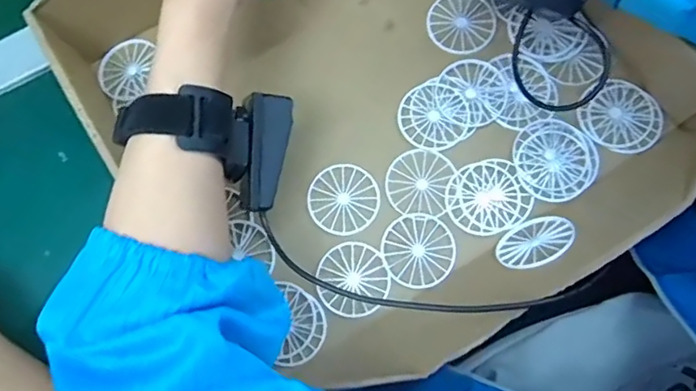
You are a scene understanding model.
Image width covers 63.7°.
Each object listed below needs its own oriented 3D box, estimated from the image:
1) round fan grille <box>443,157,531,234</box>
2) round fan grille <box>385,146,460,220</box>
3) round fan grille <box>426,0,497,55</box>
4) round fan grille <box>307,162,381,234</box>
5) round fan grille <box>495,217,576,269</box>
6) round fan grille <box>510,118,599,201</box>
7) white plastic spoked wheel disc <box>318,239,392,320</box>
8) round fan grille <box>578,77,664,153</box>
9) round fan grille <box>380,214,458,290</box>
[{"bbox_3d":[0.096,0.001,0.387,0.055,0.004,0.049,-22,78,-3],"label":"round fan grille"},{"bbox_3d":[0.050,-0.010,0.397,0.044,0.004,0.048,0,78,1],"label":"round fan grille"},{"bbox_3d":[0.085,-0.129,0.422,0.049,0.008,0.047,0,78,1],"label":"round fan grille"},{"bbox_3d":[-0.003,0.003,0.397,0.050,0.004,0.049,0,78,1],"label":"round fan grille"},{"bbox_3d":[0.121,0.030,0.363,0.049,0.048,0.004,-37,111,-19],"label":"round fan grille"},{"bbox_3d":[0.143,-0.025,0.390,0.055,0.004,0.056,0,78,1],"label":"round fan grille"},{"bbox_3d":[0.003,0.057,0.382,0.047,0.004,0.049,0,78,1],"label":"white plastic spoked wheel disc"},{"bbox_3d":[0.192,-0.054,0.393,0.049,0.005,0.051,0,78,1],"label":"round fan grille"},{"bbox_3d":[0.048,0.038,0.385,0.049,0.004,0.049,0,78,1],"label":"round fan grille"}]

